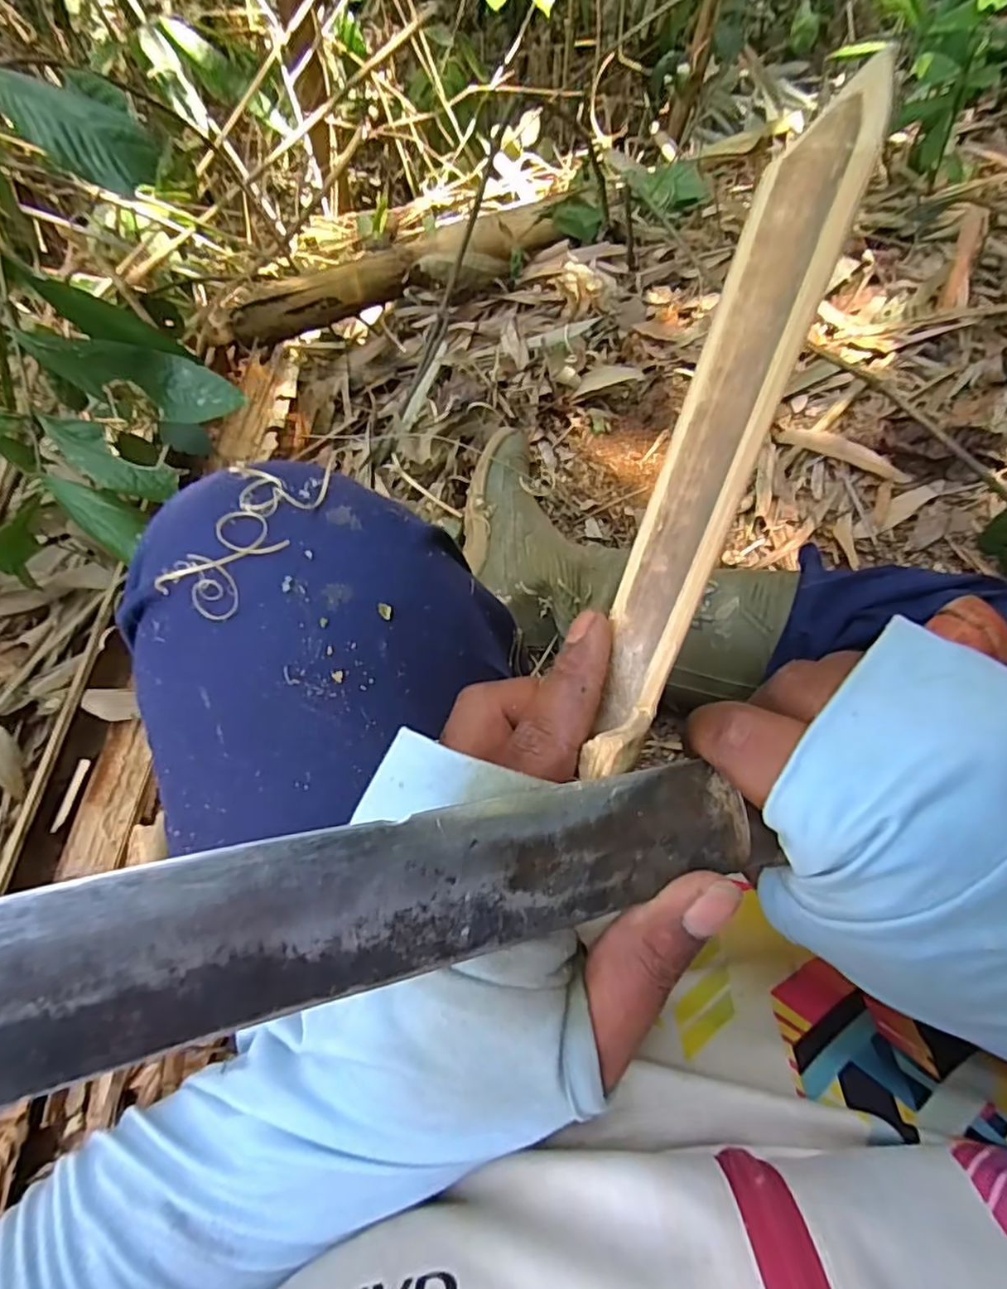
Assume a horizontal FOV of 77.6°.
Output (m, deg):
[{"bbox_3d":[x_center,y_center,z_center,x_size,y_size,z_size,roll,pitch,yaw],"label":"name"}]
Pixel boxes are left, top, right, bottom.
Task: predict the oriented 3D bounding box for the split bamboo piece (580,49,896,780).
[{"bbox_3d":[0.051,-0.043,0.158,0.018,0.032,0.159,17,109,3],"label":"split bamboo piece"}]

